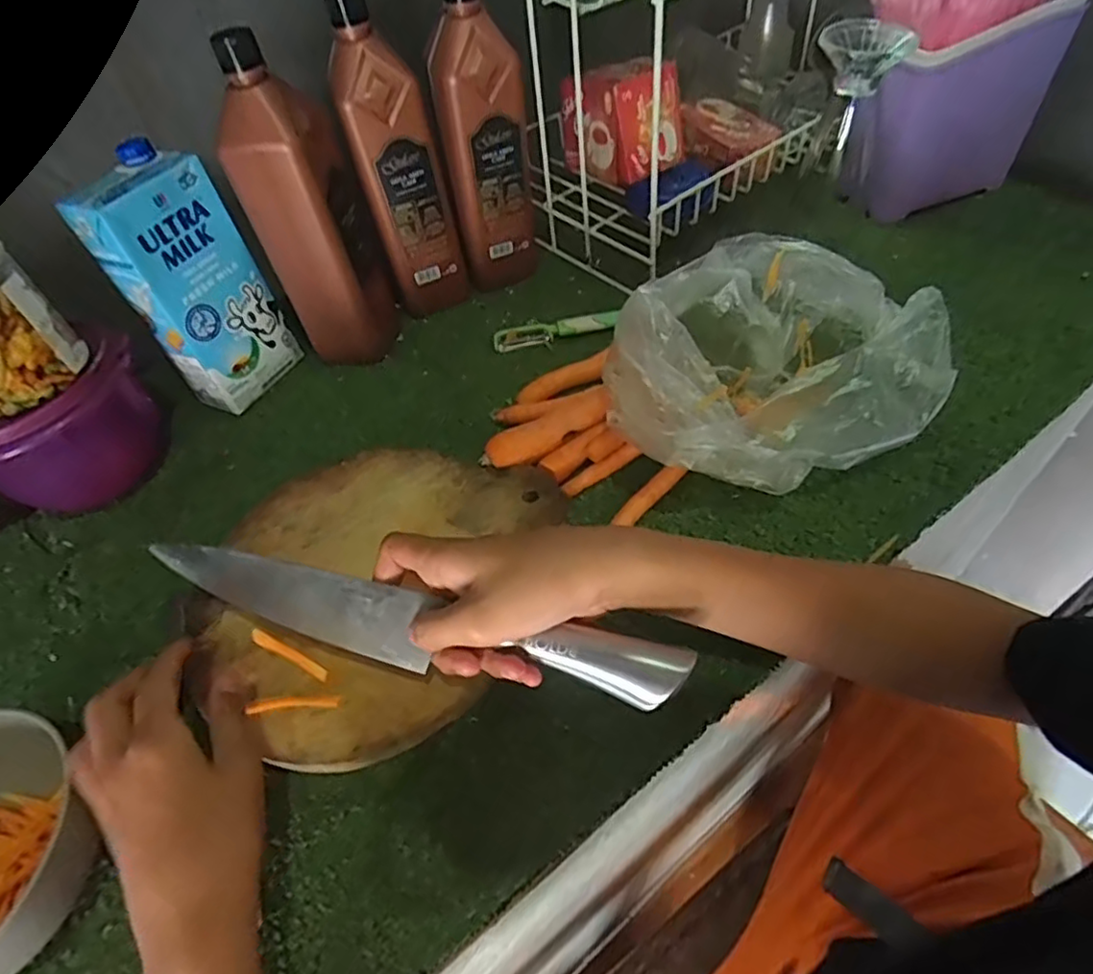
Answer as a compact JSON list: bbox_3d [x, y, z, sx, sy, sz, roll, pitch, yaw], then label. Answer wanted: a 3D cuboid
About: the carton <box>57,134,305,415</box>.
[{"bbox_3d":[-0.294,-0.168,0.545,0.059,0.195,0.097,17,55,19],"label":"carton"}]

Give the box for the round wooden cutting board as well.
[{"bbox_3d":[-0.128,0.066,0.450,0.217,0.022,0.234,-3,51,4],"label":"round wooden cutting board"}]

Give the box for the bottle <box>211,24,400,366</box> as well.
[{"bbox_3d":[-0.197,-0.224,0.541,0.077,0.256,0.080,-5,51,2],"label":"bottle"}]

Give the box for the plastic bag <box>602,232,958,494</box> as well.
[{"bbox_3d":[0.162,-0.073,0.467,0.195,0.112,0.230,29,60,26],"label":"plastic bag"}]

